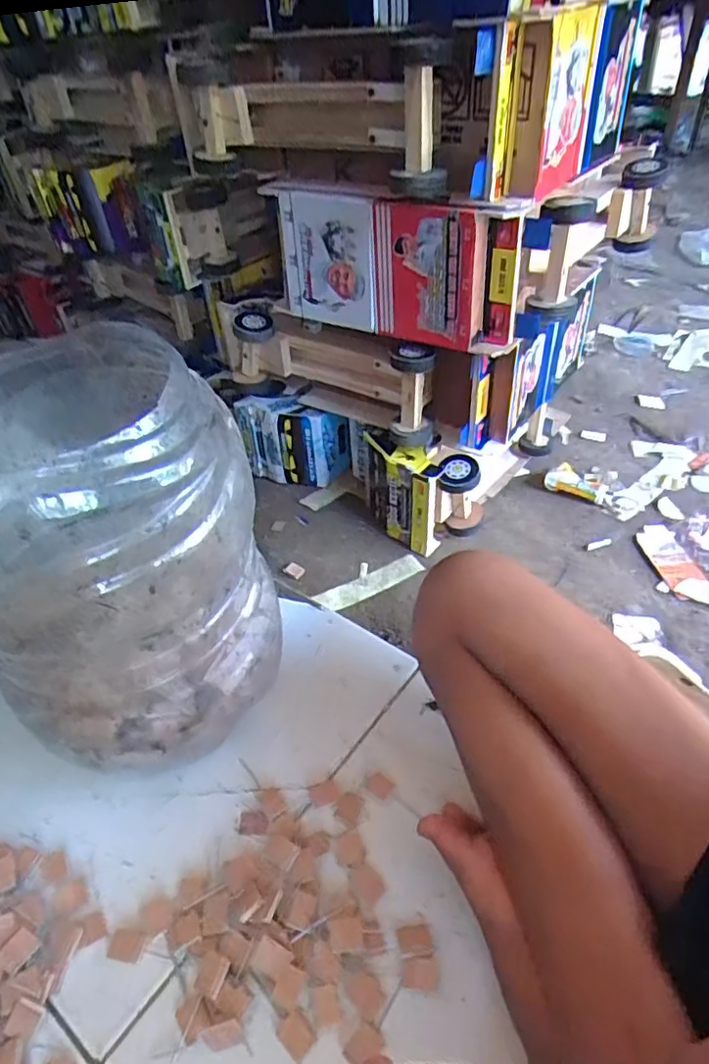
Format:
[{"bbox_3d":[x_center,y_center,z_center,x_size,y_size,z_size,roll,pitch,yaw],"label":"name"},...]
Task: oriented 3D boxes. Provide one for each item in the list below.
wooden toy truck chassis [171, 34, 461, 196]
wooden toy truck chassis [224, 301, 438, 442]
[{"bbox_3d":[-0.060,-0.484,0.713,0.374,0.125,0.087,28,52,29],"label":"wooden toy truck chassis"},{"bbox_3d":[-0.056,-0.244,0.931,0.400,0.161,0.074,24,50,26],"label":"wooden toy truck chassis"}]

